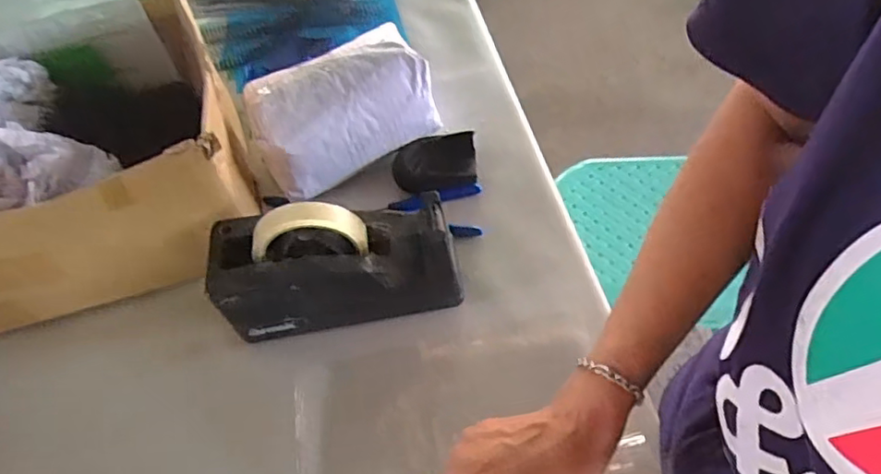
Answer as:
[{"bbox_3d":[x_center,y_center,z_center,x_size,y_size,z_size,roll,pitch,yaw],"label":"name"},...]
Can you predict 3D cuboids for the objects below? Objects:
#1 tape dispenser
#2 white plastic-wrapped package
[{"bbox_3d":[-0.090,0.014,0.521,0.200,0.117,0.081,-11,55,-1],"label":"tape dispenser"},{"bbox_3d":[-0.100,-0.132,0.618,0.181,0.091,0.101,-25,56,-11],"label":"white plastic-wrapped package"}]

